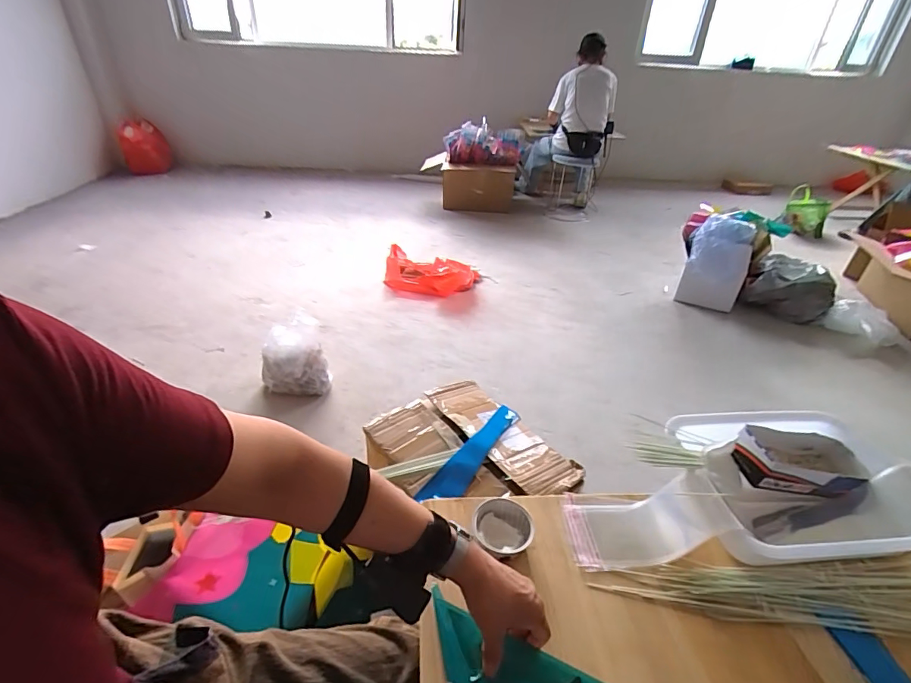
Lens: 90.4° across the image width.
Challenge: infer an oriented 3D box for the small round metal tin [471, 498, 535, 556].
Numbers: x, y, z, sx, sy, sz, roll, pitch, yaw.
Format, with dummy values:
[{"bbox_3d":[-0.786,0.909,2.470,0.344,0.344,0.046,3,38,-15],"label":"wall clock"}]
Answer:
[{"bbox_3d":[0.064,0.257,0.621,0.081,0.031,0.073,13,33,14],"label":"small round metal tin"}]

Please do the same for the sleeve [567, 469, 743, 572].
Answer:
[{"bbox_3d":[0.266,0.252,0.645,0.210,0.048,0.116,-19,32,9],"label":"sleeve"}]

